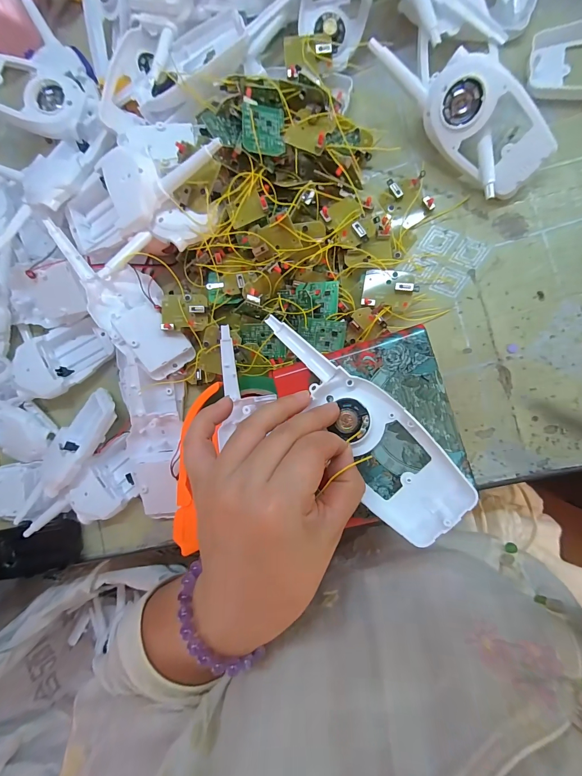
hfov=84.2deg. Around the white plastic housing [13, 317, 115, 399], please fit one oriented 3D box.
[{"bbox_3d":[-0.241,-0.031,0.341,0.096,0.032,0.062,-23,86,9],"label":"white plastic housing"}]

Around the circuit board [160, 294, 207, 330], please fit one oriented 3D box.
[{"bbox_3d":[-0.099,-0.071,0.298,0.042,0.012,0.034,-2,91,-1],"label":"circuit board"}]

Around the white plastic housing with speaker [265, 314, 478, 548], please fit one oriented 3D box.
[{"bbox_3d":[0.043,0.018,0.207,0.055,0.019,0.165,-39,80,8],"label":"white plastic housing with speaker"}]

